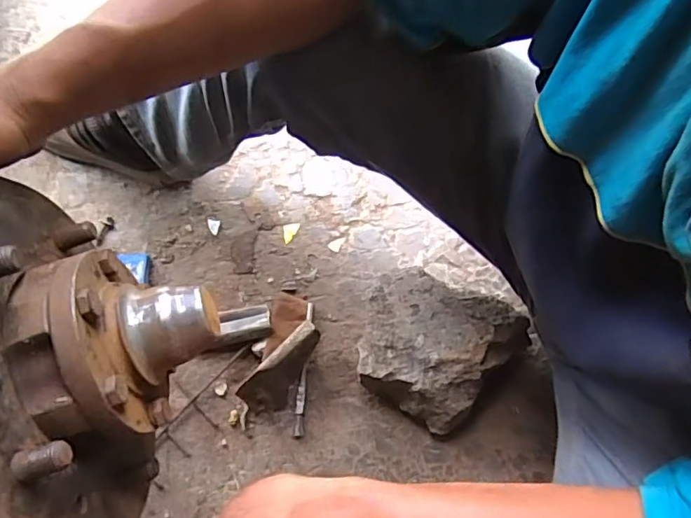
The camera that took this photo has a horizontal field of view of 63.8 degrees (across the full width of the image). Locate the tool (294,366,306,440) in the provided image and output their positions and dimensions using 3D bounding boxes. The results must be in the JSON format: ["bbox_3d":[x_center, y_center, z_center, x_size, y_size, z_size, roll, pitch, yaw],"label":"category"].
[{"bbox_3d":[-0.059,0.188,0.724,0.010,0.007,0.089,3,73,3],"label":"tool"}]

